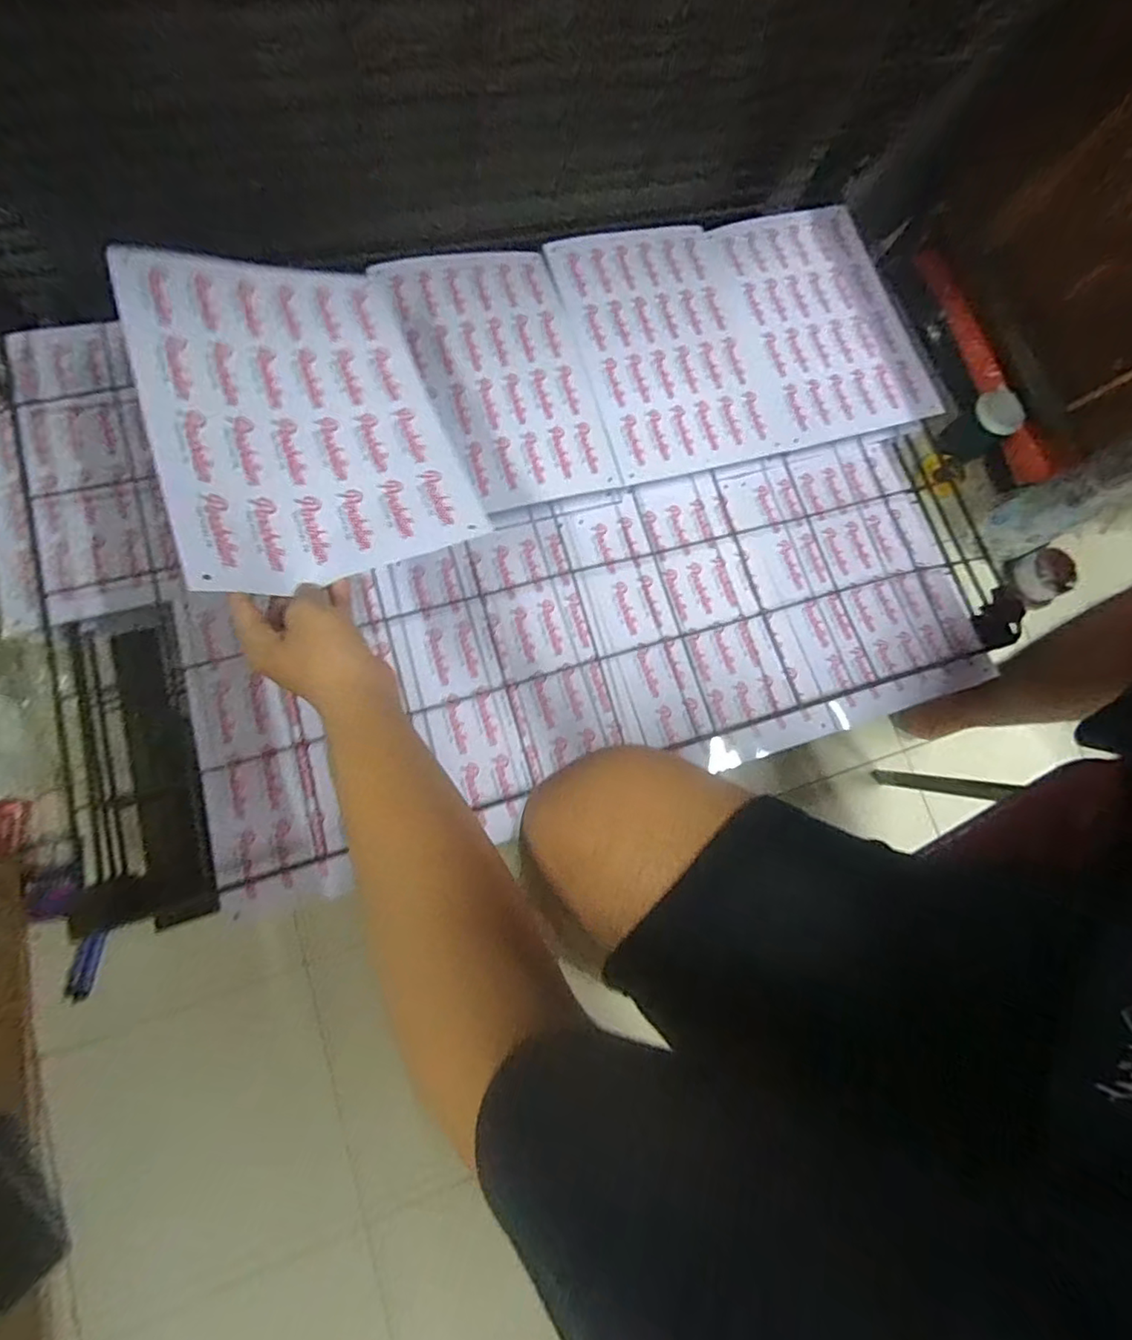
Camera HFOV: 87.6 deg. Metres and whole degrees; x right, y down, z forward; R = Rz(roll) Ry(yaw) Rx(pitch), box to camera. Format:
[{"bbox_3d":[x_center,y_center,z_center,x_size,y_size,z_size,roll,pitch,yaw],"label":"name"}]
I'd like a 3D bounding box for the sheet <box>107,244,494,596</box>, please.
[{"bbox_3d":[-0.206,-0.210,0.465,0.214,0.033,0.313,-12,71,-26],"label":"sheet"}]

